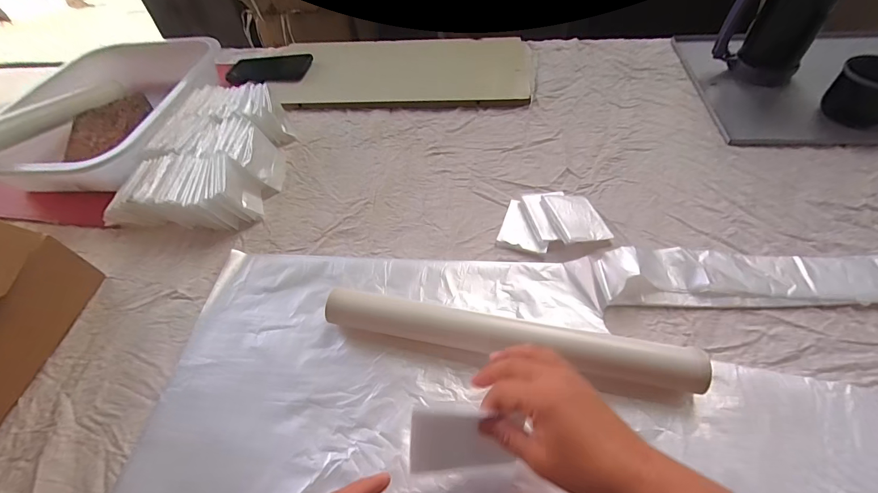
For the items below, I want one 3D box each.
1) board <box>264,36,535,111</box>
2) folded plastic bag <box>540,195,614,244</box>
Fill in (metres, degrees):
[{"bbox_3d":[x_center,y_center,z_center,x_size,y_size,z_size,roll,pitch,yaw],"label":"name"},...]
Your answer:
[{"bbox_3d":[-0.059,-0.350,0.743,0.457,0.028,0.239,-1,52,4],"label":"board"},{"bbox_3d":[0.173,-0.037,0.486,0.066,0.020,0.082,-13,52,-5],"label":"folded plastic bag"}]

